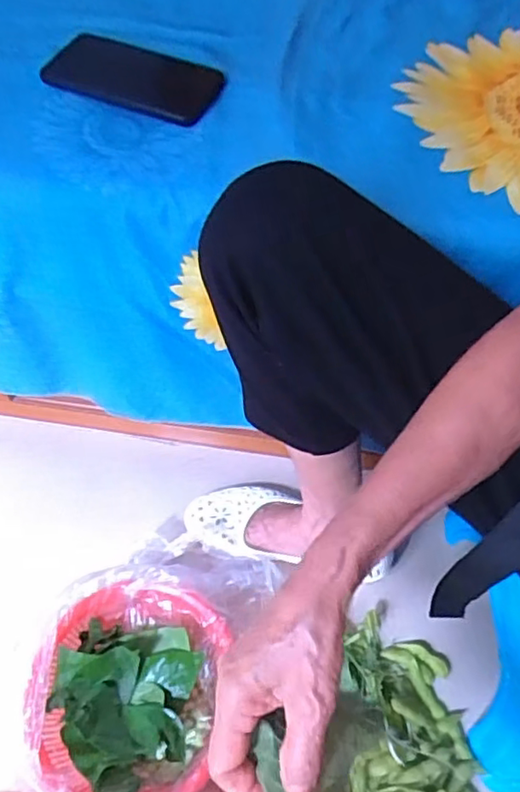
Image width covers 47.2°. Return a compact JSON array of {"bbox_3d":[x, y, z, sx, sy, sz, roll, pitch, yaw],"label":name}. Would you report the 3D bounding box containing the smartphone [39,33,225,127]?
[{"bbox_3d":[-0.114,-0.280,0.527,0.155,0.014,0.078,20,62,9],"label":"smartphone"}]

